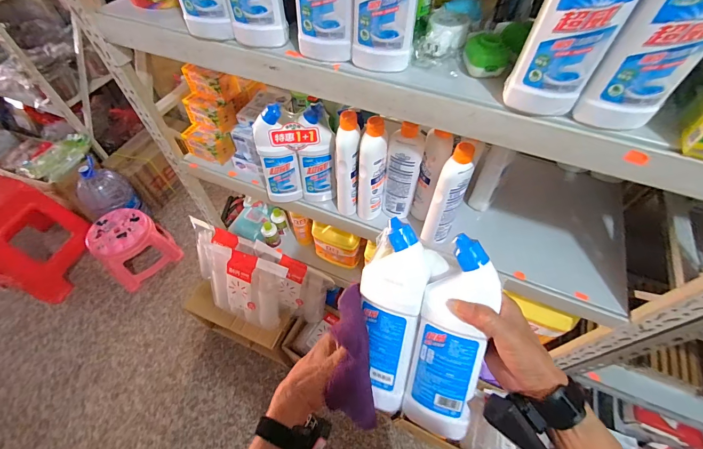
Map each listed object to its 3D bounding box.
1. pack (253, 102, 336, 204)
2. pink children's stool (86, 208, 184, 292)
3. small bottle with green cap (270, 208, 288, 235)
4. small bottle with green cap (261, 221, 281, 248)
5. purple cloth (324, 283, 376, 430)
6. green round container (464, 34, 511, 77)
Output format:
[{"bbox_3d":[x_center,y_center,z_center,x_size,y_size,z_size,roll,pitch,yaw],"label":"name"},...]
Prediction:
[{"bbox_3d":[-0.117,-0.146,0.715,0.157,0.255,0.063,-1,55,-1],"label":"pack"},{"bbox_3d":[-1.077,0.092,1.604,0.301,0.272,0.291,-38,63,-23],"label":"pink children's stool"},{"bbox_3d":[-0.252,-0.009,1.140,0.048,0.100,0.048,0,55,0],"label":"small bottle with green cap"},{"bbox_3d":[-0.273,0.035,1.102,0.052,0.095,0.052,0,55,0],"label":"small bottle with green cap"},{"bbox_3d":[-0.001,0.177,0.402,0.054,0.064,0.183,-3,96,-3],"label":"purple cloth"},{"bbox_3d":[0.184,-0.233,0.444,0.062,0.040,0.047,18,57,12],"label":"green round container"}]

